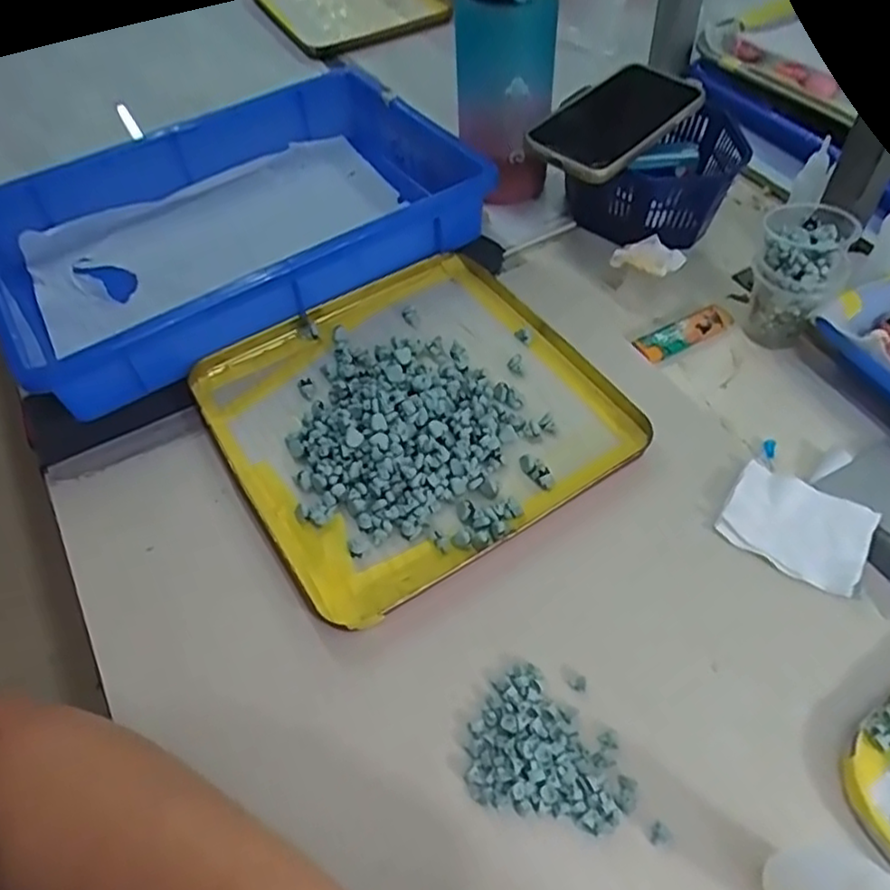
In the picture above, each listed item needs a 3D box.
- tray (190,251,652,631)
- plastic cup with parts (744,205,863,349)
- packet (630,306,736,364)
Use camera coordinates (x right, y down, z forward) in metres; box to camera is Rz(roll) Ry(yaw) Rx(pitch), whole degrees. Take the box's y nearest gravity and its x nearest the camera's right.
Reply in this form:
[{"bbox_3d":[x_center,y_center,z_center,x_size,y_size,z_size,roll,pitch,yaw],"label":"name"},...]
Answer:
[{"bbox_3d":[-0.023,-0.030,0.462,0.237,0.024,0.237,-29,57,-17],"label":"tray"},{"bbox_3d":[0.248,-0.118,0.492,0.059,0.096,0.056,19,57,17],"label":"plastic cup with parts"},{"bbox_3d":[0.178,-0.083,0.511,0.077,0.010,0.022,-24,55,-14],"label":"packet"}]

